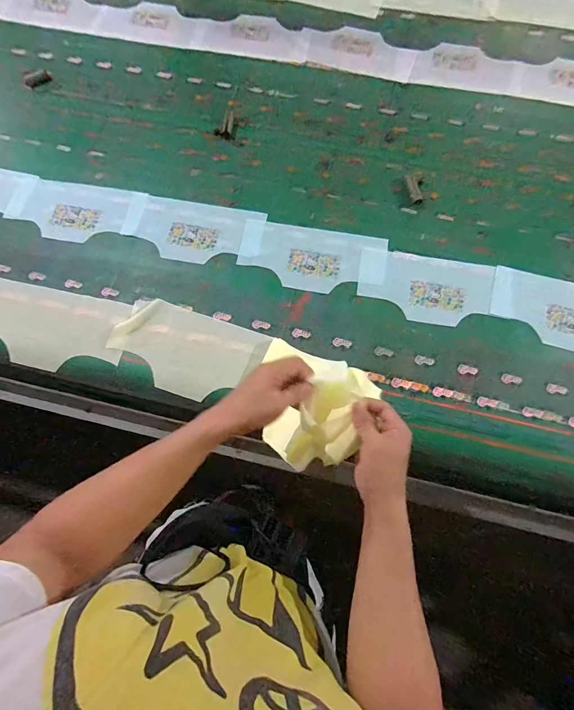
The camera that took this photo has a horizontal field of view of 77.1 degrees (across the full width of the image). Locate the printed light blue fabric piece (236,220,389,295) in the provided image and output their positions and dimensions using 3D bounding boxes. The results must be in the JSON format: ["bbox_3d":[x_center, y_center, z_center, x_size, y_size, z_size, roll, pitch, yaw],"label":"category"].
[{"bbox_3d":[0.049,-0.194,0.719,0.287,0.006,0.138,10,76,4],"label":"printed light blue fabric piece"}]

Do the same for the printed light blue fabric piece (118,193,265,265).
[{"bbox_3d":[-0.193,-0.259,0.743,0.288,0.007,0.144,9,76,4],"label":"printed light blue fabric piece"}]

